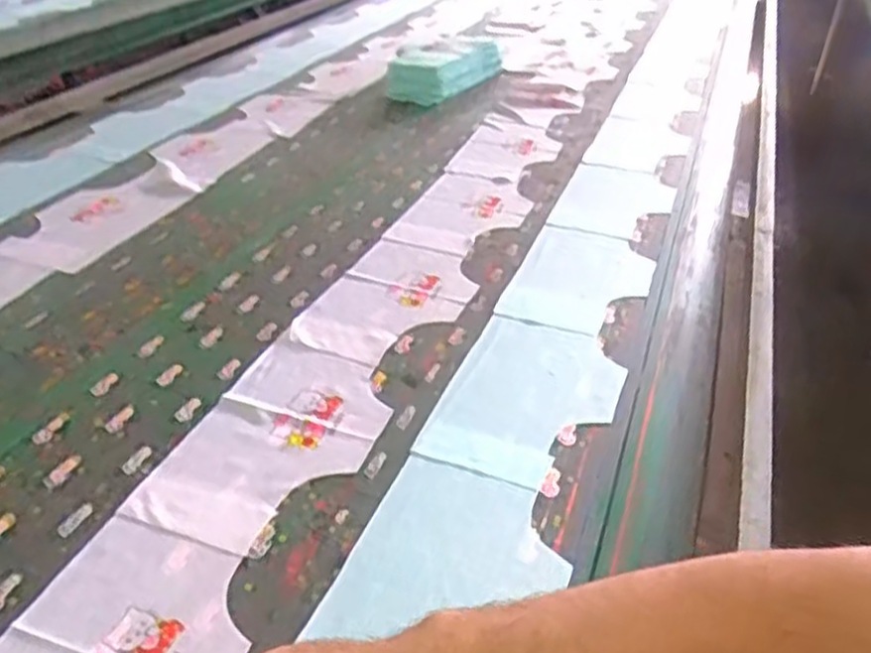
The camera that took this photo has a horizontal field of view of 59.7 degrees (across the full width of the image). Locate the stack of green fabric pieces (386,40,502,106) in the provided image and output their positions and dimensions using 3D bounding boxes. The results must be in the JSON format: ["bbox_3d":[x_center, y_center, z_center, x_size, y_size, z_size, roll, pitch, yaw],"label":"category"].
[{"bbox_3d":[0.007,-0.558,1.662,0.172,0.070,0.296,18,37,25],"label":"stack of green fabric pieces"}]

